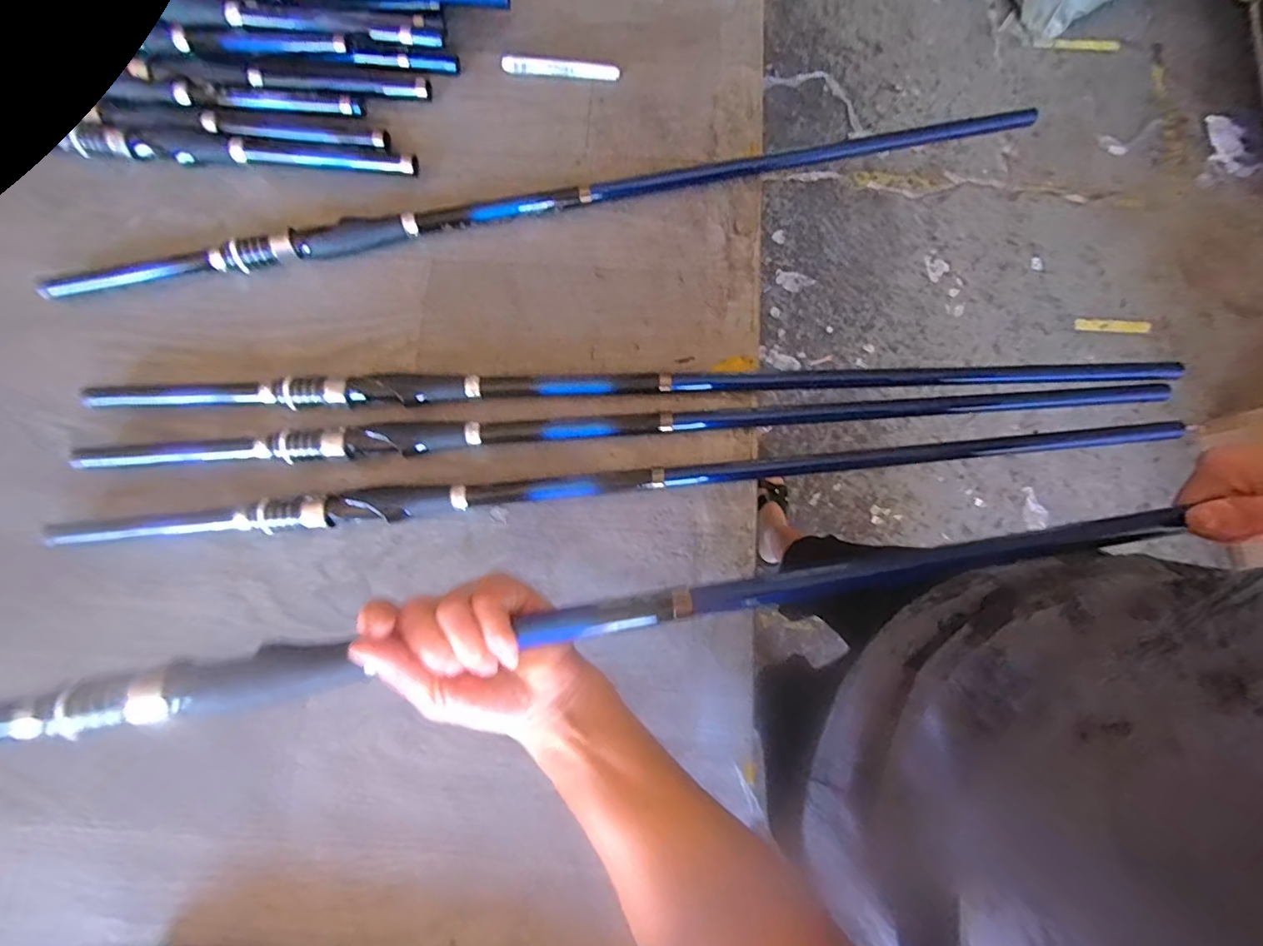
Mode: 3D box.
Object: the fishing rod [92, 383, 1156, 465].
[{"bbox_3d":[0.004,-0.042,0.483,0.900,0.025,0.037,-3,78,-2],"label":"fishing rod"}]

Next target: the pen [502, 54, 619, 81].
[{"bbox_3d":[-0.074,-0.422,0.573,0.121,0.010,0.016,6,78,0],"label":"pen"}]

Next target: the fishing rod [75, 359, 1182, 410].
[{"bbox_3d":[0.009,-0.085,0.491,0.926,0.025,0.034,-2,77,-1],"label":"fishing rod"}]

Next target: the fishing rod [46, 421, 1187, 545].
[{"bbox_3d":[0.001,0.006,0.472,0.920,0.026,0.032,-5,78,-2],"label":"fishing rod"}]

